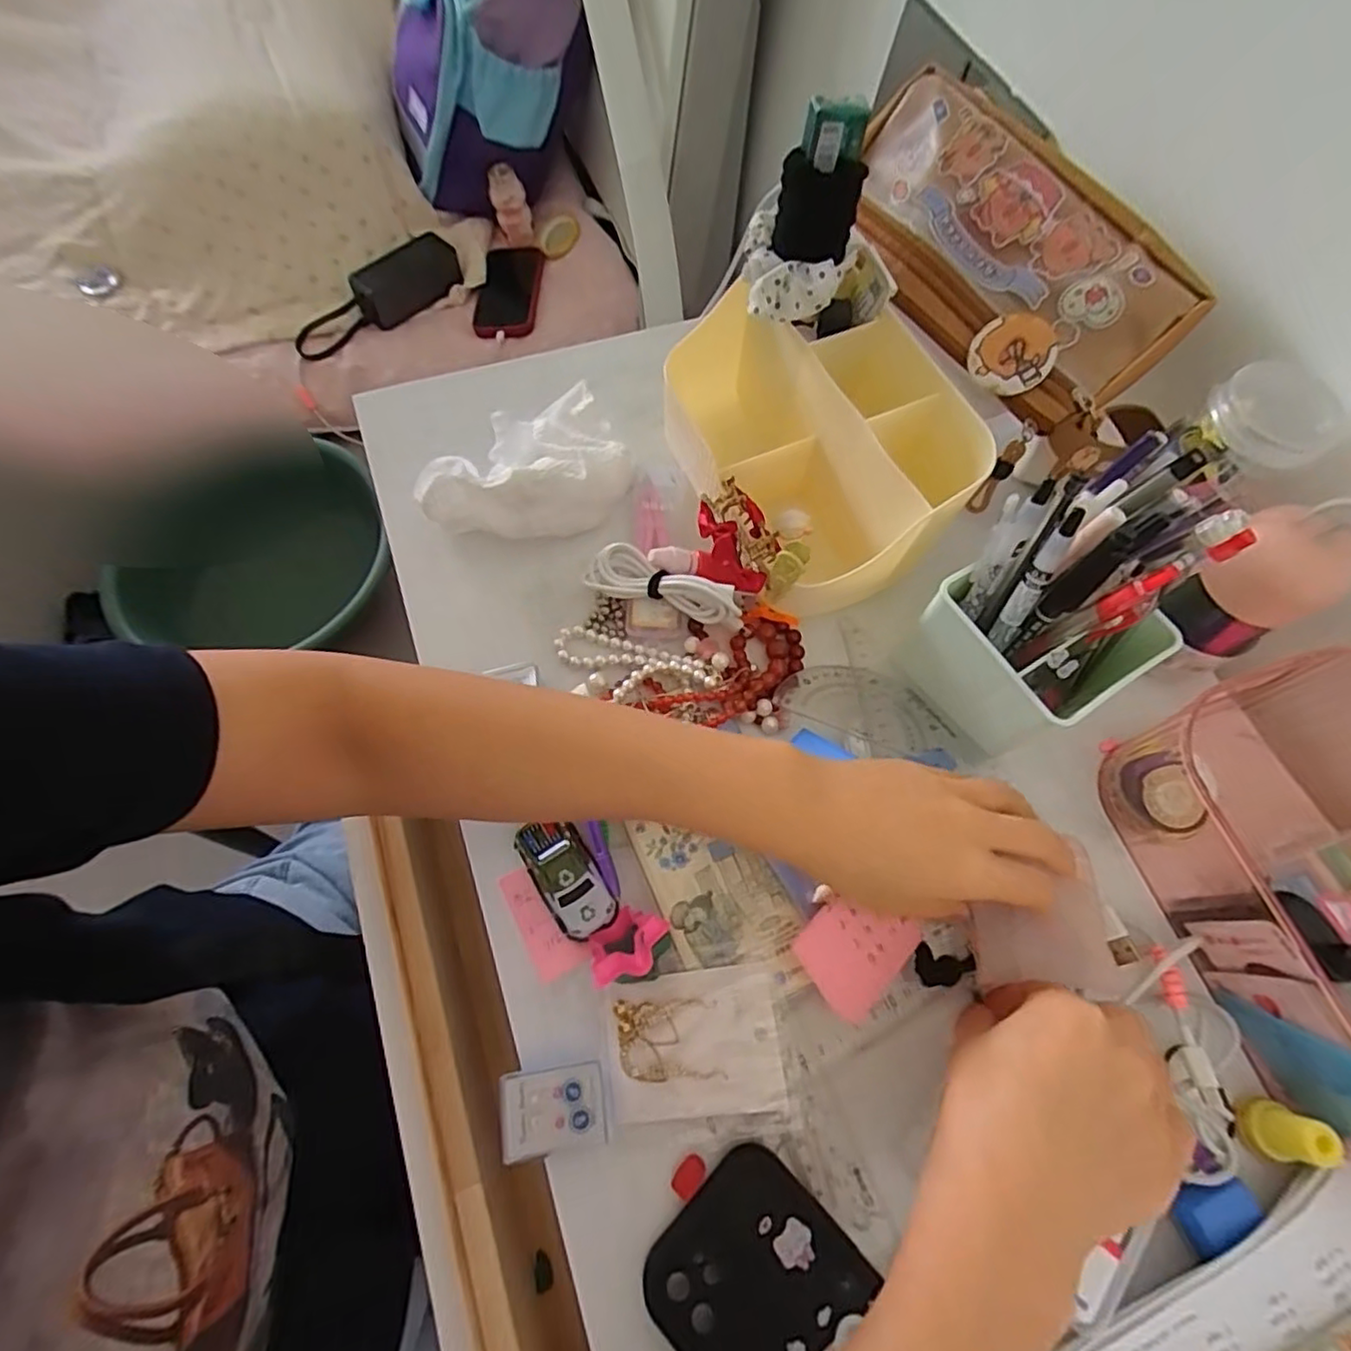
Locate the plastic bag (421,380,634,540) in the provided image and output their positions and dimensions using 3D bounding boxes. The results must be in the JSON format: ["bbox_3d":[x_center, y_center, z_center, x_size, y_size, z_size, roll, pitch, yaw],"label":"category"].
[{"bbox_3d":[-0.097,-0.132,0.407,0.125,0.034,0.096,-21,70,-11],"label":"plastic bag"}]

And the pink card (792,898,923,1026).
[{"bbox_3d":[0.085,0.126,0.299,0.053,0.006,0.048,-39,93,-18],"label":"pink card"}]

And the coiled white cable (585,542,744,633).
[{"bbox_3d":[-0.006,-0.053,0.373,0.095,0.031,0.025,16,68,4],"label":"coiled white cable"}]

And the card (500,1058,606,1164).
[{"bbox_3d":[-0.055,0.192,0.285,0.045,0.013,0.032,-8,68,-6],"label":"card"}]

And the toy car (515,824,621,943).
[{"bbox_3d":[-0.055,0.100,0.321,0.031,0.022,0.060,-30,72,-14],"label":"toy car"}]

